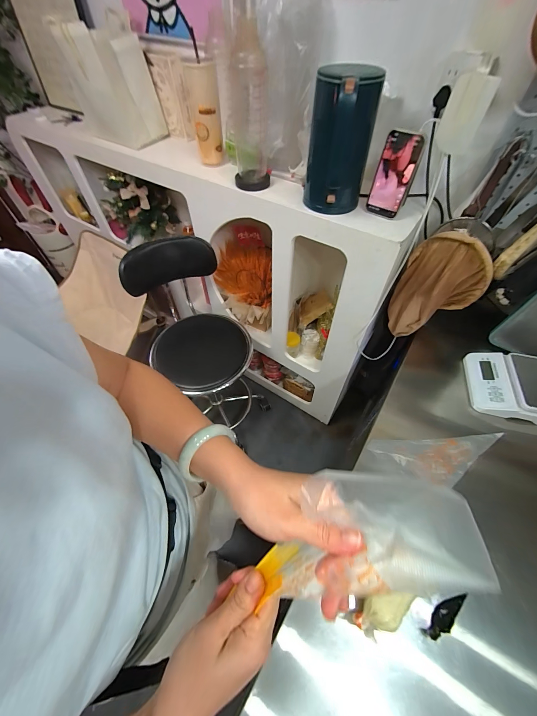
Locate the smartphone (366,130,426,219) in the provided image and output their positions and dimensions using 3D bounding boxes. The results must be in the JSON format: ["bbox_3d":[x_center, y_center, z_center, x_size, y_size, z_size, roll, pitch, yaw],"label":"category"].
[{"bbox_3d":[0.272,-0.394,0.617,0.081,0.155,0.015,34,53,23],"label":"smartphone"}]

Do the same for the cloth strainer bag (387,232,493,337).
[{"bbox_3d":[0.409,-0.164,0.711,0.106,0.251,0.180,-39,63,-24],"label":"cloth strainer bag"}]

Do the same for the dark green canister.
[{"bbox_3d":[0.149,-0.449,0.614,0.131,0.242,0.144,7,55,5],"label":"dark green canister"}]

